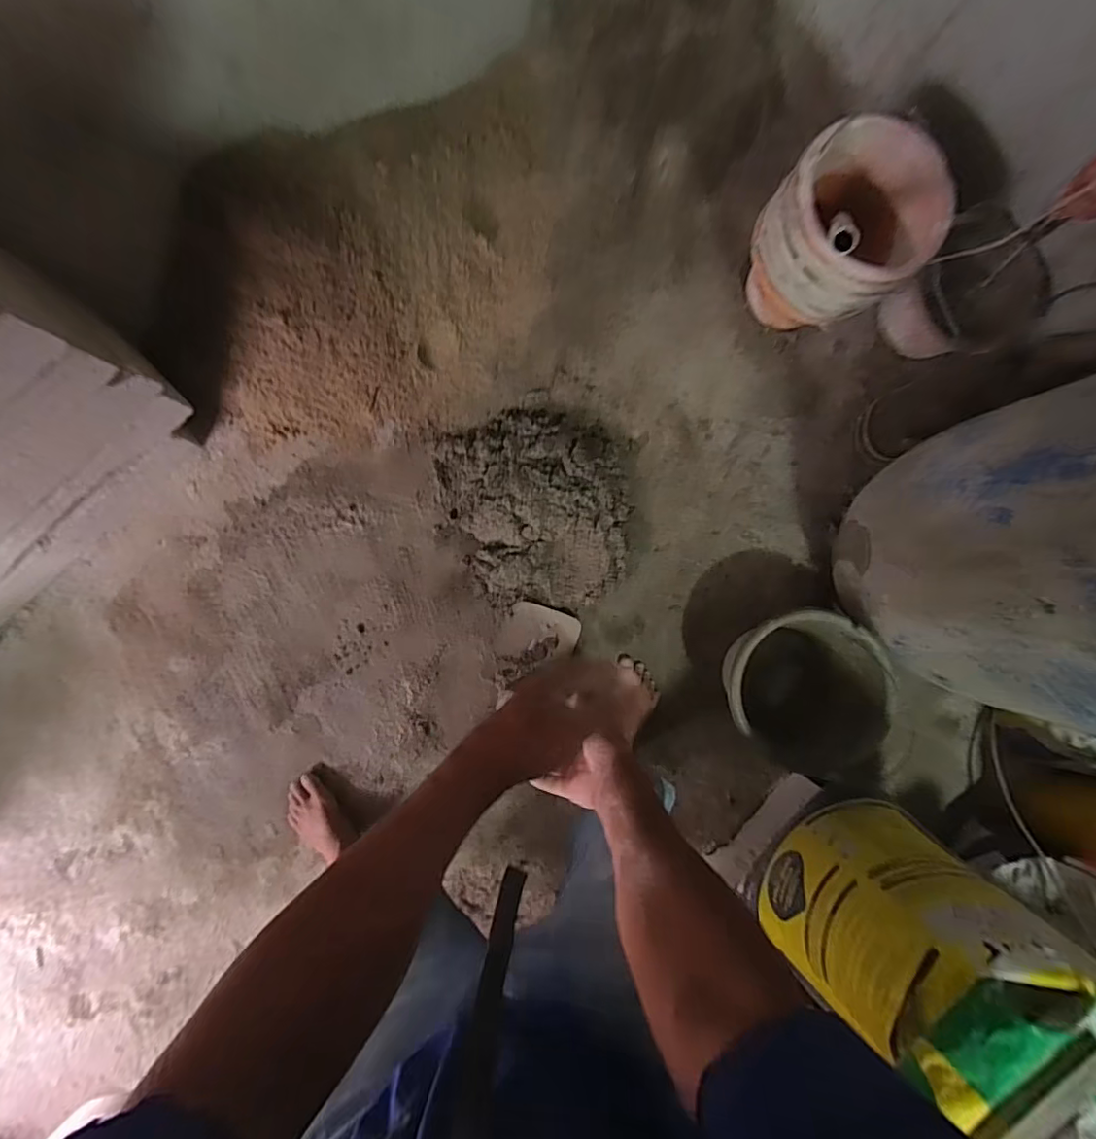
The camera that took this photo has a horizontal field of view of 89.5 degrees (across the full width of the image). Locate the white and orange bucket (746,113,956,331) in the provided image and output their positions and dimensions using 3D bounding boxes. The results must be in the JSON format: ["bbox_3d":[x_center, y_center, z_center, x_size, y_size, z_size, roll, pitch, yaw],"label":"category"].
[{"bbox_3d":[0.495,-0.574,0.987,0.237,0.306,0.247,0,89,-3],"label":"white and orange bucket"}]

